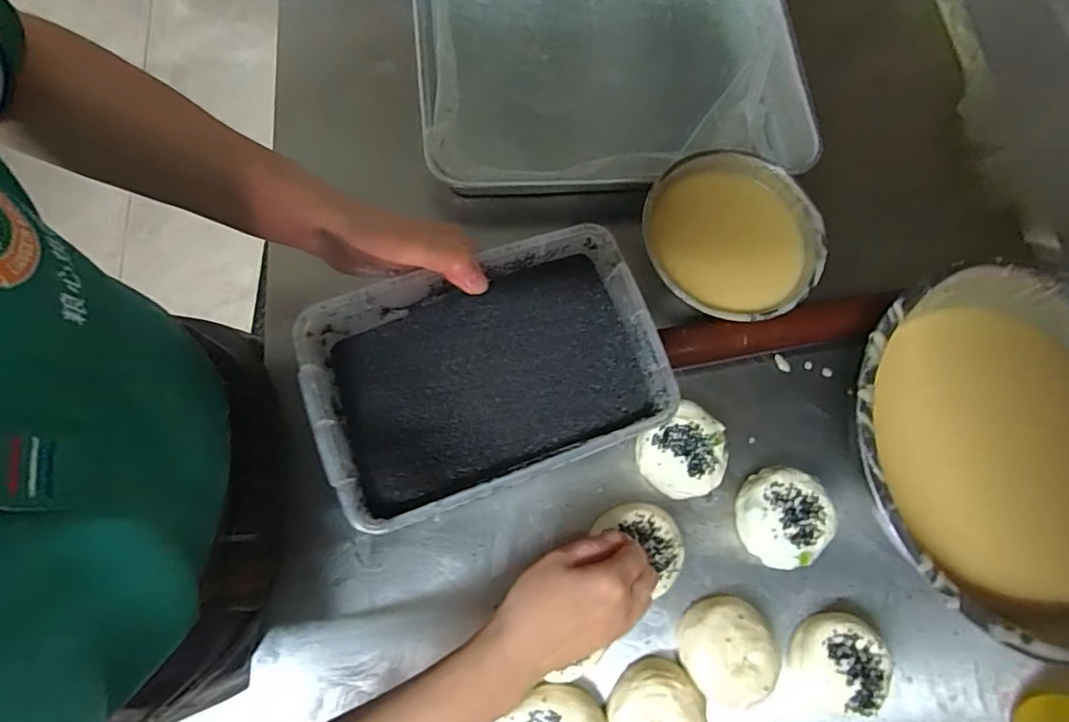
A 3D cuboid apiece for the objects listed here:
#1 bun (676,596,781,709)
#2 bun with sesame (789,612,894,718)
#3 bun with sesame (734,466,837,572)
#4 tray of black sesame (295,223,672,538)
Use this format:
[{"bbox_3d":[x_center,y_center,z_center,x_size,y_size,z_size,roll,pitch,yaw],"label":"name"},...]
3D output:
[{"bbox_3d":[0.158,0.238,0.442,0.073,0.039,0.076,1,75,-4],"label":"bun"},{"bbox_3d":[0.251,0.251,0.444,0.071,0.042,0.076,17,74,0],"label":"bun with sesame"},{"bbox_3d":[0.212,0.135,0.468,0.075,0.049,0.073,1,75,-4],"label":"bun with sesame"},{"bbox_3d":[-0.028,0.009,0.340,0.210,0.054,0.135,-20,73,-9],"label":"tray of black sesame"}]

